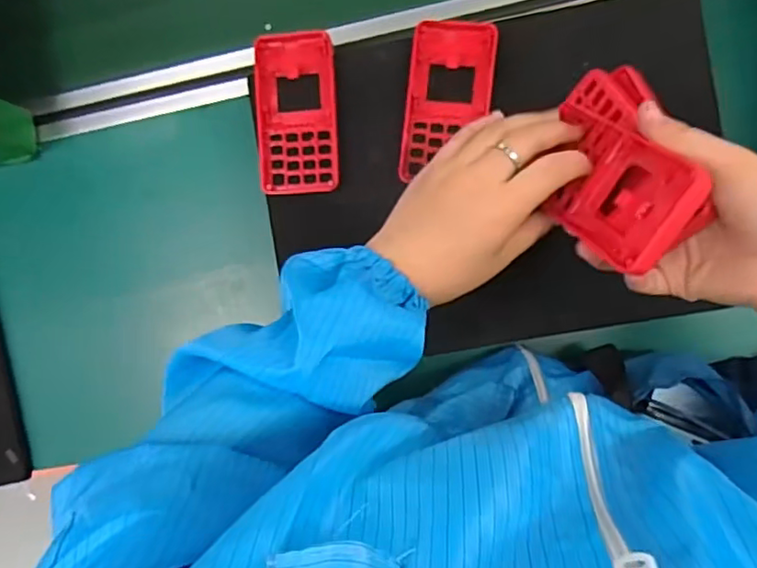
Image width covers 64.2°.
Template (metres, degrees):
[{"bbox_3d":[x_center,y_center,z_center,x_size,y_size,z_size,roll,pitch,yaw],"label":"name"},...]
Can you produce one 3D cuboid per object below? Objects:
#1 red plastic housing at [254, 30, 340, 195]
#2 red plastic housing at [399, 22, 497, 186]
[{"bbox_3d":[-0.065,-0.136,0.480,0.063,0.012,0.126,-3,89,7],"label":"red plastic housing"},{"bbox_3d":[0.054,-0.140,0.463,0.062,0.016,0.122,7,90,7],"label":"red plastic housing"}]

